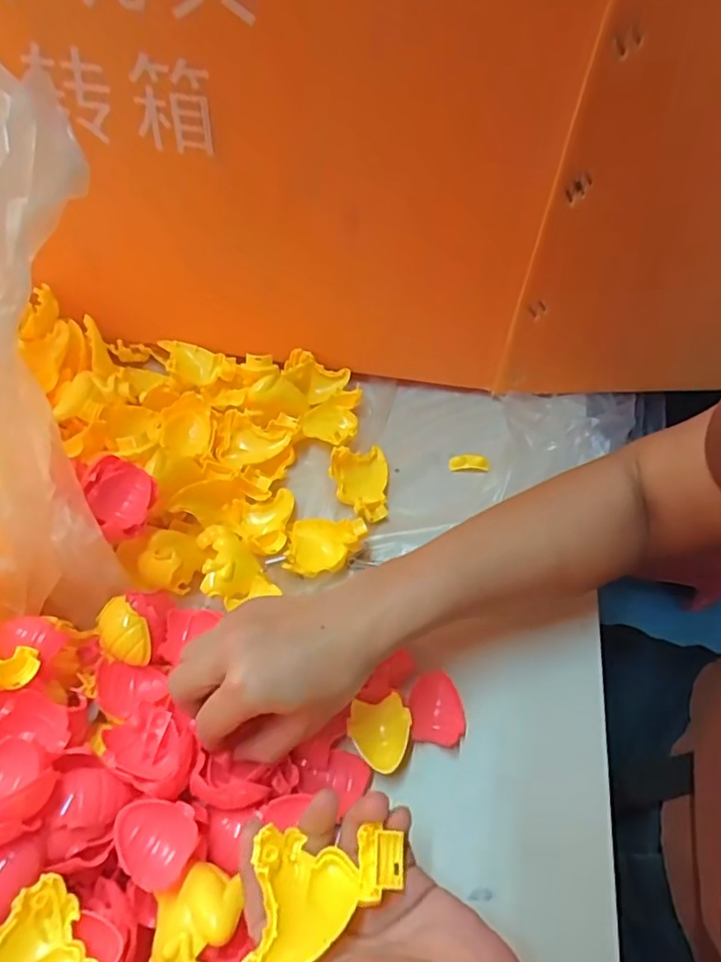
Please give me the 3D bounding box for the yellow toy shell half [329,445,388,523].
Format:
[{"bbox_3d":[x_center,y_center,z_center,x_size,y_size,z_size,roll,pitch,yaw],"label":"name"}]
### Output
[{"bbox_3d":[-0.001,-0.003,0.488,0.046,0.034,0.074,2,54,1],"label":"yellow toy shell half"}]

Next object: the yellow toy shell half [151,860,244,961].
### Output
[{"bbox_3d":[-0.085,0.221,0.299,0.056,0.017,0.045,-32,60,-22],"label":"yellow toy shell half"}]

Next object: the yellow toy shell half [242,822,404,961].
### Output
[{"bbox_3d":[-0.015,0.182,0.260,0.066,0.030,0.049,1,54,0],"label":"yellow toy shell half"}]

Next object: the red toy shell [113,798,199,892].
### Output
[{"bbox_3d":[-0.109,0.188,0.309,0.043,0.012,0.038,16,55,11],"label":"red toy shell"}]

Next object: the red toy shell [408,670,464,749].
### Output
[{"bbox_3d":[0.050,0.150,0.389,0.034,0.013,0.043,-1,54,-1],"label":"red toy shell"}]

